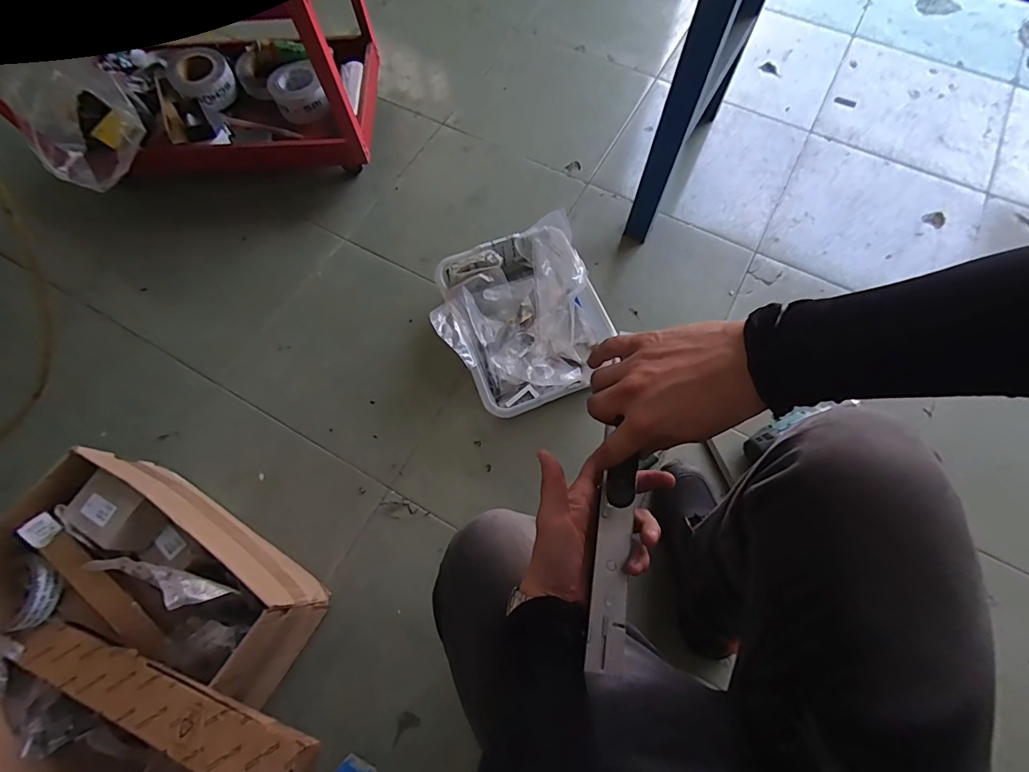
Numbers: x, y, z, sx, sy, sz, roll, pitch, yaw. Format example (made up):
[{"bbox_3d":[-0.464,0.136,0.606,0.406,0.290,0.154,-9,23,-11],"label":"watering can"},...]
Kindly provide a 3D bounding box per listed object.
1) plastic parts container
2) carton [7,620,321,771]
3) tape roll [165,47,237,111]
[{"bbox_3d":[0.013,-0.124,0.880,0.305,0.120,0.345,-21,69,-8],"label":"plastic parts container"},{"bbox_3d":[-0.444,0.369,0.547,0.504,0.035,0.061,4,67,22],"label":"carton"},{"bbox_3d":[-0.719,-0.709,1.058,0.132,0.044,0.152,-33,72,-11],"label":"tape roll"}]

